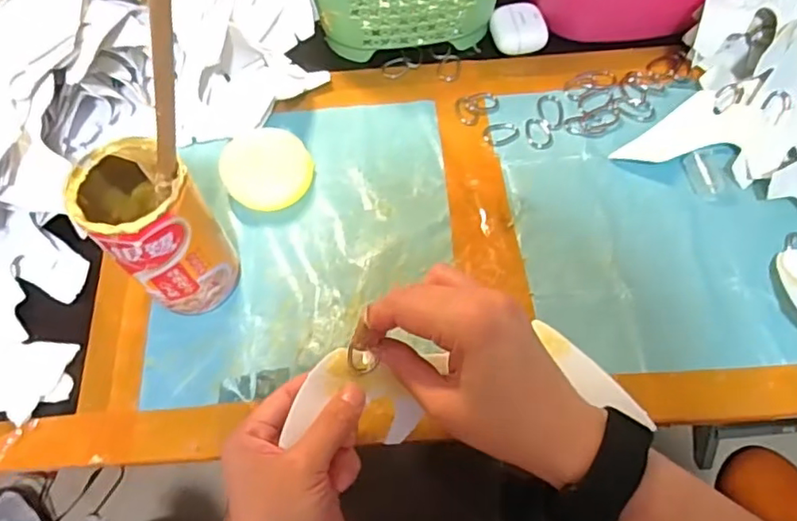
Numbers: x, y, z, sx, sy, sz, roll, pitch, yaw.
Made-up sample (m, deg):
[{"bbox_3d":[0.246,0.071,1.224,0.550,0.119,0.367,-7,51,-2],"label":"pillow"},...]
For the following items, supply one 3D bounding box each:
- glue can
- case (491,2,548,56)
[{"bbox_3d":[-0.148,-0.018,0.377,0.063,0.120,0.067,-1,63,2],"label":"glue can"},{"bbox_3d":[0.106,-0.201,0.511,0.045,0.022,0.044,-10,63,-3],"label":"case"}]

